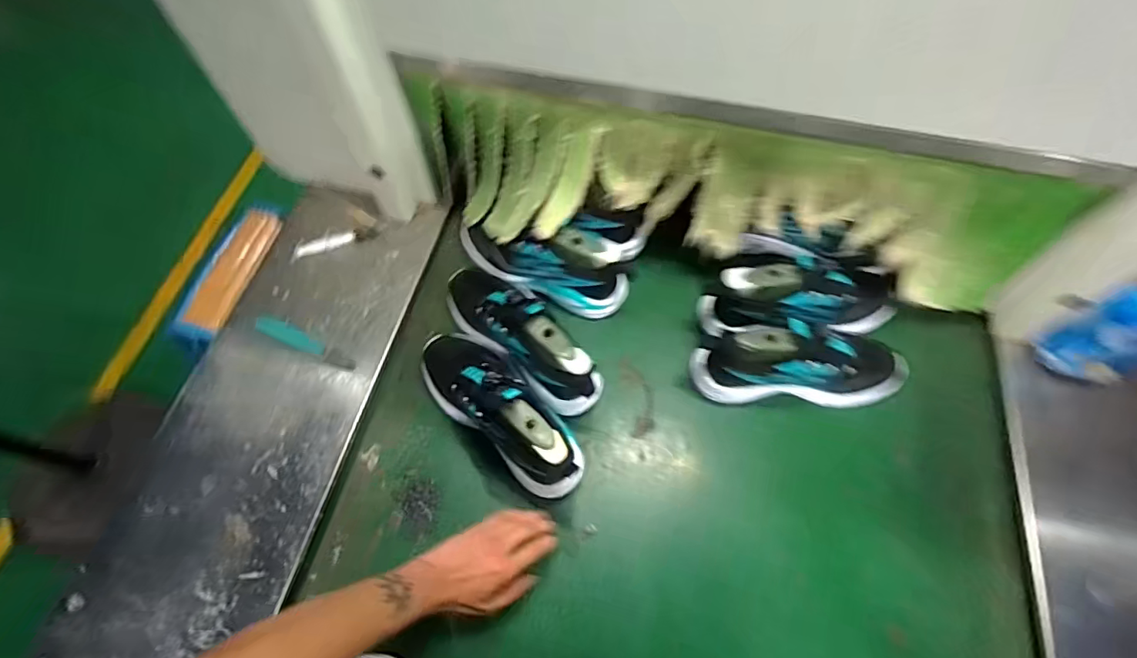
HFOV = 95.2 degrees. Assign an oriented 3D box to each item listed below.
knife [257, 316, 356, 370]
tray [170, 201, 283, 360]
[{"bbox_3d":[-0.357,0.020,0.709,0.156,0.015,0.025,23,65,11],"label":"knife"},{"bbox_3d":[-0.721,-0.121,1.105,0.059,0.072,0.359,11,63,5],"label":"tray"}]

